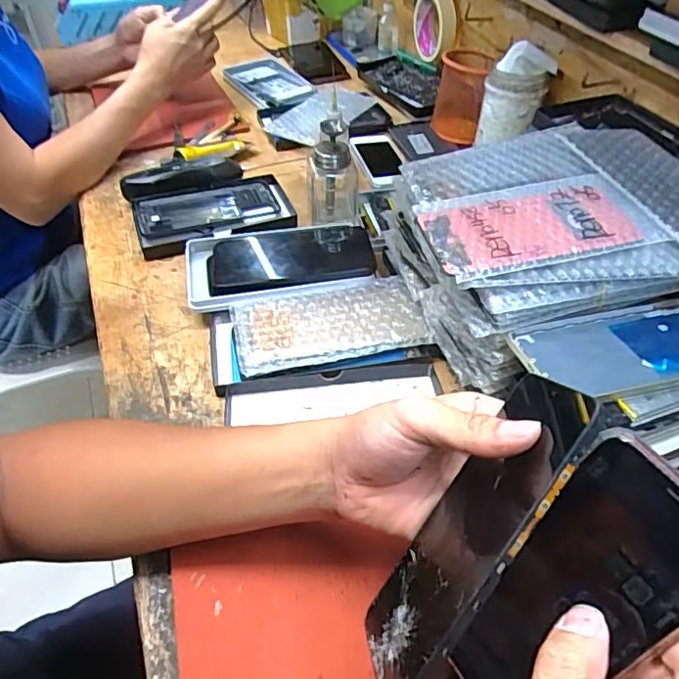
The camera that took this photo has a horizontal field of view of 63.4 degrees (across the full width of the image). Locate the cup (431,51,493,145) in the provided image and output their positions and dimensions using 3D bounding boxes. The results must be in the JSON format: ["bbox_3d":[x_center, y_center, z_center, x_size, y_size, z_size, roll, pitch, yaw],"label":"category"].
[{"bbox_3d":[0.177,-0.348,0.795,0.077,0.105,0.073,7,47,7],"label":"cup"}]

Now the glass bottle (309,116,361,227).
[{"bbox_3d":[-0.006,-0.181,0.611,0.058,0.118,0.056,-4,47,-3],"label":"glass bottle"}]

